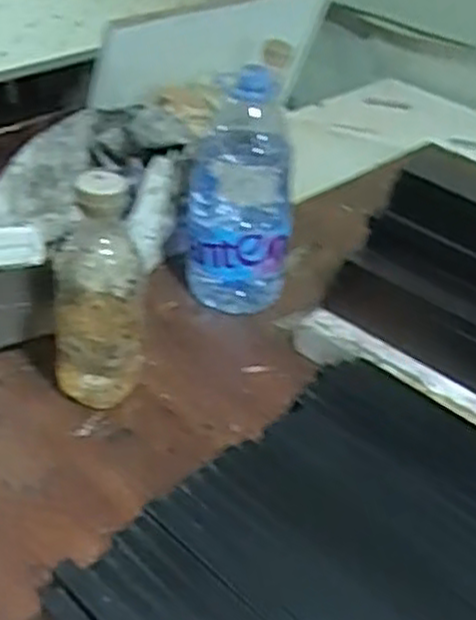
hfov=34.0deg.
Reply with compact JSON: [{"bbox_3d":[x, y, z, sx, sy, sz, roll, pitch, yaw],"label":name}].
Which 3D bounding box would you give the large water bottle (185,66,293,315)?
[{"bbox_3d":[0.000,-0.120,0.774,0.092,0.239,0.098,3,38,-3],"label":"large water bottle"}]

